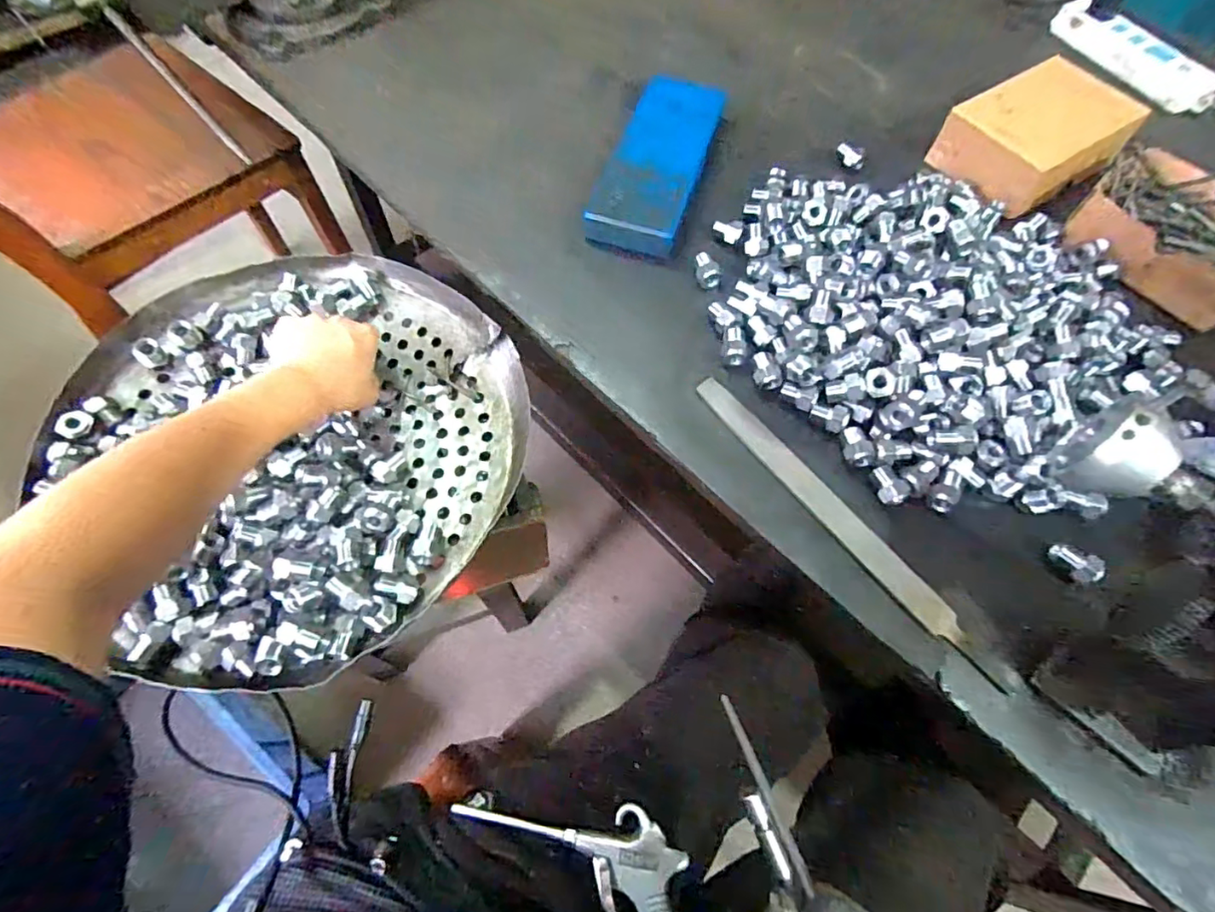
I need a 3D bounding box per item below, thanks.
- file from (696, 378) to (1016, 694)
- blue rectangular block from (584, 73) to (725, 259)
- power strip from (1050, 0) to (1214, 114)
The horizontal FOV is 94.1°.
[{"bbox_3d":[0.170,0.045,0.423,0.027,0.010,0.286,-35,71,-18],"label":"file"},{"bbox_3d":[0.052,-0.298,0.579,0.090,0.028,0.243,17,64,5],"label":"blue rectangular block"},{"bbox_3d":[0.647,-0.493,0.694,0.061,0.029,0.226,-24,67,-14],"label":"power strip"}]

